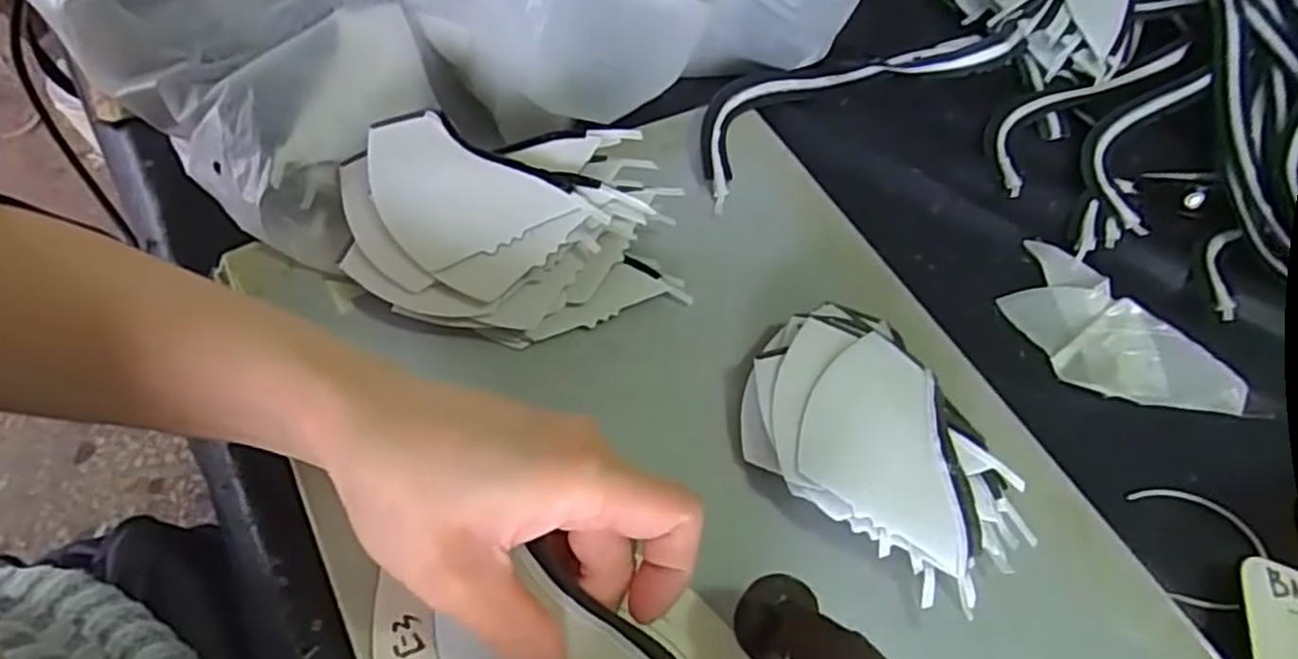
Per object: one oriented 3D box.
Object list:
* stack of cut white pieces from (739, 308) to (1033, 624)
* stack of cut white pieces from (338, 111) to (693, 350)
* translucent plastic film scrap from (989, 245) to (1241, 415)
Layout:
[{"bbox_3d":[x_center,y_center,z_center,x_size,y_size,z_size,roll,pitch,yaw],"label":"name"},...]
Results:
[{"bbox_3d":[0.100,0.045,0.304,0.128,0.034,0.094,42,63,18],"label":"stack of cut white pieces"},{"bbox_3d":[-0.060,-0.041,0.326,0.152,0.062,0.082,3,58,-4],"label":"stack of cut white pieces"},{"bbox_3d":[0.243,0.007,0.382,0.067,0.006,0.121,-35,68,-24],"label":"translucent plastic film scrap"}]

